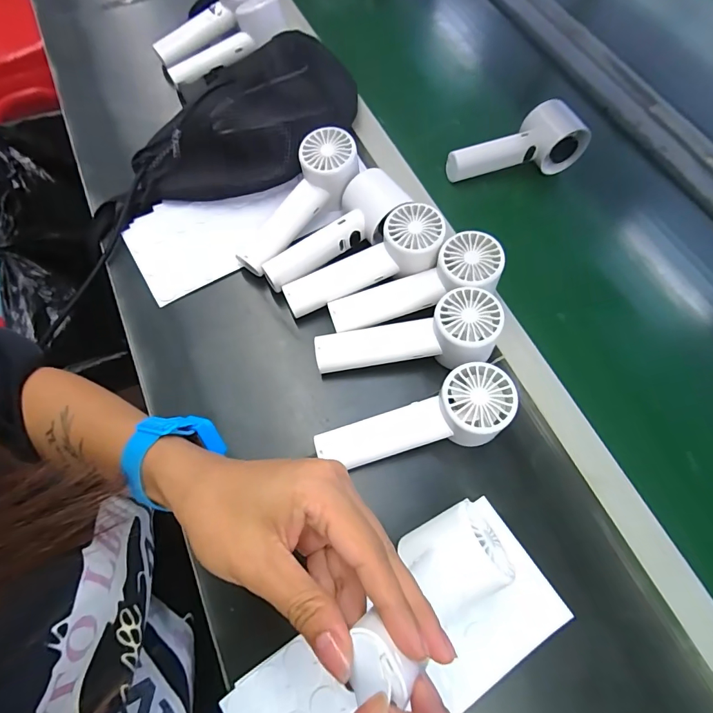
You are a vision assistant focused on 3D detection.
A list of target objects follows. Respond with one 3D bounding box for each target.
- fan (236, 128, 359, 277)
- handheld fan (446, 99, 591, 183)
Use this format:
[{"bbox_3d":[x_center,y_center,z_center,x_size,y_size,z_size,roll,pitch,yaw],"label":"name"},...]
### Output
[{"bbox_3d":[-0.057,-0.148,0.399,0.056,0.041,0.157,39,93,14],"label":"fan"},{"bbox_3d":[0.173,-0.234,0.457,0.154,0.061,0.048,-10,67,-9],"label":"handheld fan"}]

